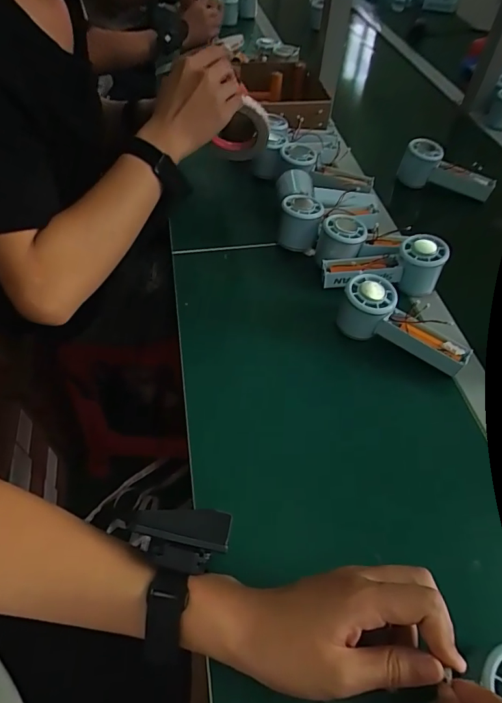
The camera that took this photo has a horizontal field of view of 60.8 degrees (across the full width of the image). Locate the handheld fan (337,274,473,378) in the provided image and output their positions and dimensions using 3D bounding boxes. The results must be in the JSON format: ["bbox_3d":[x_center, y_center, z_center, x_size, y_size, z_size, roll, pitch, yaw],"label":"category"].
[{"bbox_3d":[0.168,-0.026,0.487,0.149,0.060,0.049,33,56,5],"label":"handheld fan"}]

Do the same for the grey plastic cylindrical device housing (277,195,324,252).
[{"bbox_3d":[0.066,-0.176,0.591,0.054,0.059,0.055,2,52,-2],"label":"grey plastic cylindrical device housing"}]

